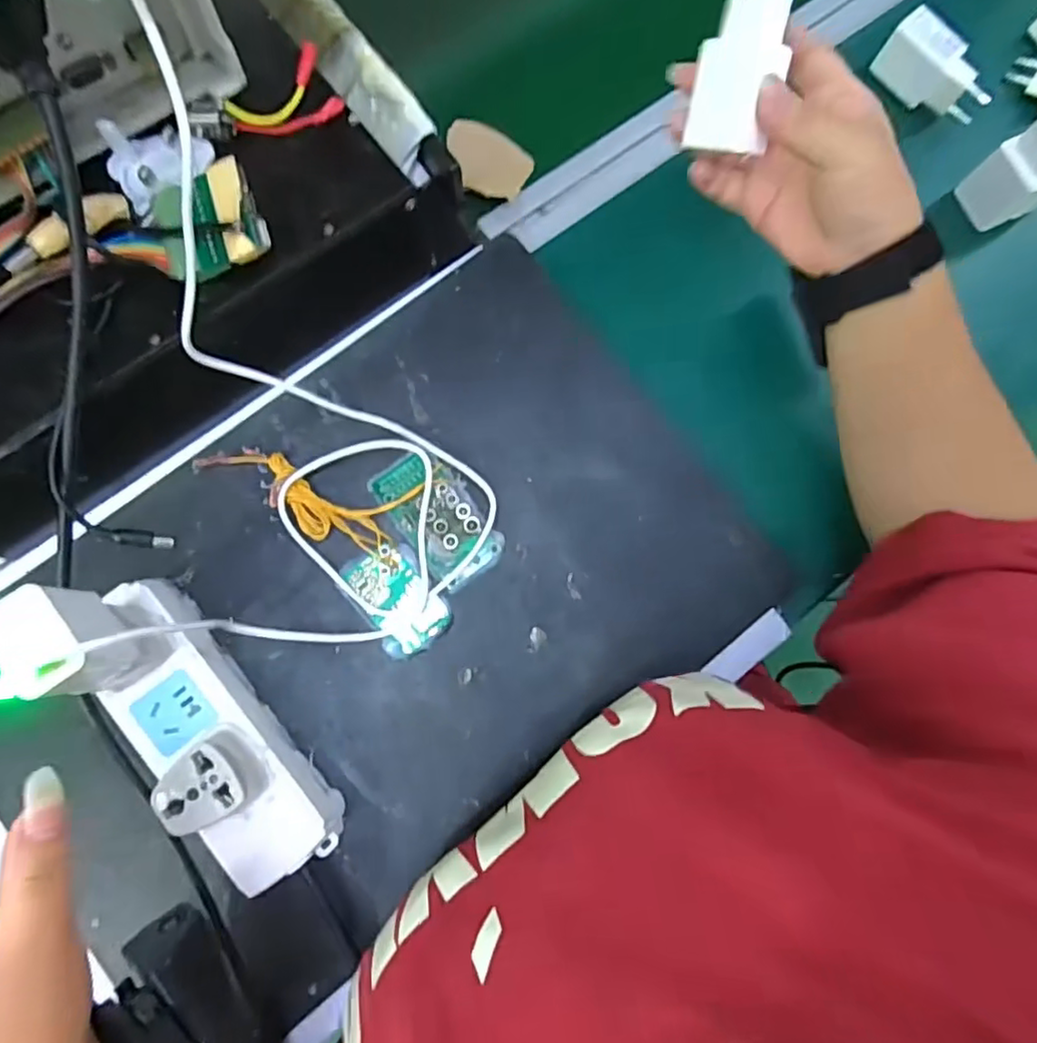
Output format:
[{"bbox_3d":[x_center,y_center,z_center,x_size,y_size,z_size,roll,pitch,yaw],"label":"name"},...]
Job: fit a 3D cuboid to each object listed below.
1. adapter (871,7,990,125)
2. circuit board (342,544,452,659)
[{"bbox_3d":[0.295,-0.317,0.451,0.078,0.042,0.026,45,81,3],"label":"adapter"},{"bbox_3d":[-0.070,0.046,0.373,0.043,0.012,0.062,-31,85,-8],"label":"circuit board"}]

